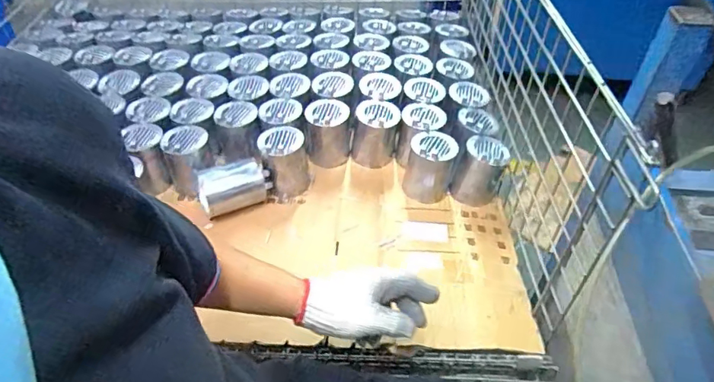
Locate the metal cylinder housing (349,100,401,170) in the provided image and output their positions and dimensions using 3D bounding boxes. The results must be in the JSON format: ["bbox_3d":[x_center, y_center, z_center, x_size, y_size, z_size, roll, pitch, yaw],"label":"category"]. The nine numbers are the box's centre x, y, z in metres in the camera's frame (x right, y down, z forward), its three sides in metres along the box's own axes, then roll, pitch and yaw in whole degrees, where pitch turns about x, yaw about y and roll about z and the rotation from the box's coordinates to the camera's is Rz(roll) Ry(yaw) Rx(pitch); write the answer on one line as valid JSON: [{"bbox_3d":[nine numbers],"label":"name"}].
[{"bbox_3d":[0.038,-0.120,1.021,0.095,0.116,0.086,8,46,8],"label":"metal cylinder housing"}]

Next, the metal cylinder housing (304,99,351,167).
[{"bbox_3d":[-0.060,-0.119,1.017,0.087,0.114,0.085,2,45,2],"label":"metal cylinder housing"}]

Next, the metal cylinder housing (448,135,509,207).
[{"bbox_3d":[0.241,-0.037,0.969,0.094,0.127,0.092,17,48,16],"label":"metal cylinder housing"}]

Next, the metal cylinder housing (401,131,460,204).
[{"bbox_3d":[0.142,-0.051,0.960,0.095,0.107,0.089,13,47,13],"label":"metal cylinder housing"}]

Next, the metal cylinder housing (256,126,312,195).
[{"bbox_3d":[-0.141,-0.054,0.966,0.088,0.120,0.084,-5,45,-5],"label":"metal cylinder housing"}]

